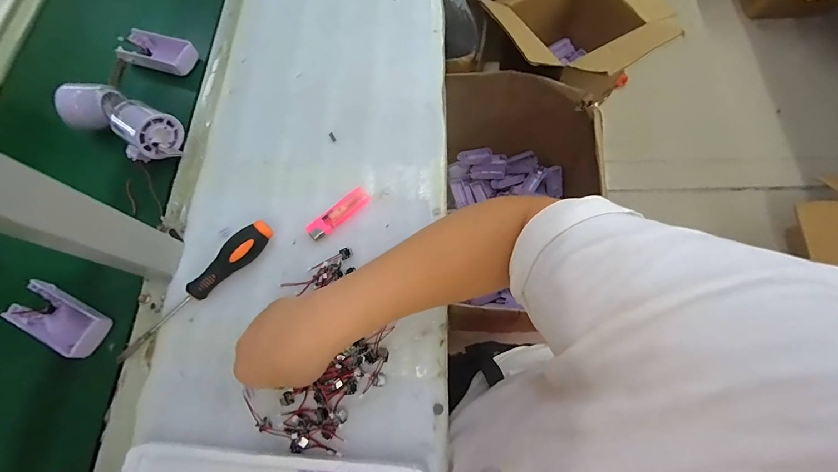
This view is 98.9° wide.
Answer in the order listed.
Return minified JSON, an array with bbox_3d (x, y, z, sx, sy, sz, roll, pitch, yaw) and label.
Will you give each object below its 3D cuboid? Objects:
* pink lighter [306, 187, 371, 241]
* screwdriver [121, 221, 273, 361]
[{"bbox_3d":[-0.093,-0.026,0.418,0.080,0.011,0.025,-41,74,-11],"label":"pink lighter"},{"bbox_3d":[-0.242,0.055,0.386,0.197,0.034,0.031,-37,74,-10],"label":"screwdriver"}]

